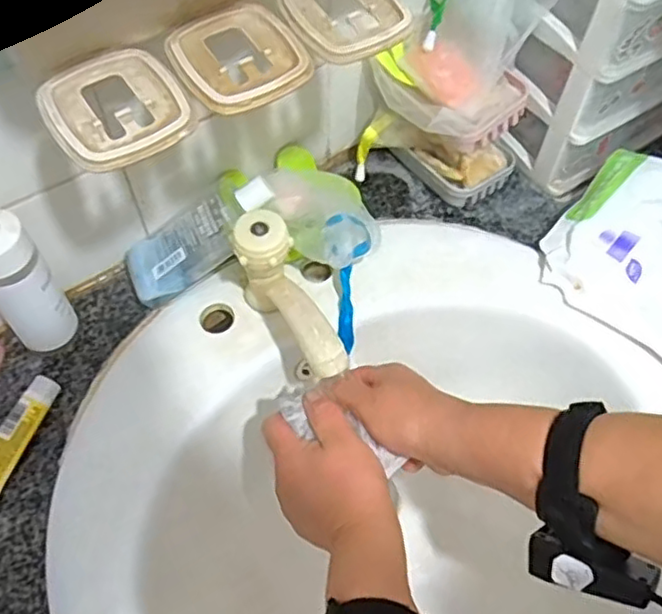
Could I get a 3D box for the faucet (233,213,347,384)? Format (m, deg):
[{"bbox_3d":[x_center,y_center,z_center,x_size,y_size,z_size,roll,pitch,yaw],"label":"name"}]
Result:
[{"bbox_3d":[-0.033,0.004,0.501,0.042,0.096,0.128,-21,60,-14],"label":"faucet"}]

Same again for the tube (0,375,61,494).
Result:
[{"bbox_3d":[-0.239,0.096,0.491,0.029,0.021,0.093,21,60,13],"label":"tube"}]

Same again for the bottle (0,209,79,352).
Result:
[{"bbox_3d":[-0.233,-0.024,0.477,0.048,0.177,0.047,-35,64,-21],"label":"bottle"}]

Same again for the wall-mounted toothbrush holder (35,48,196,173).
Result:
[{"bbox_3d":[-0.114,-0.106,0.348,0.069,0.016,0.065,-31,63,-19],"label":"wall-mounted toothbrush holder"}]

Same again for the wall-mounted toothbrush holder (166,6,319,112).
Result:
[{"bbox_3d":[-0.052,-0.142,0.371,0.071,0.016,0.064,-30,63,-18],"label":"wall-mounted toothbrush holder"}]

